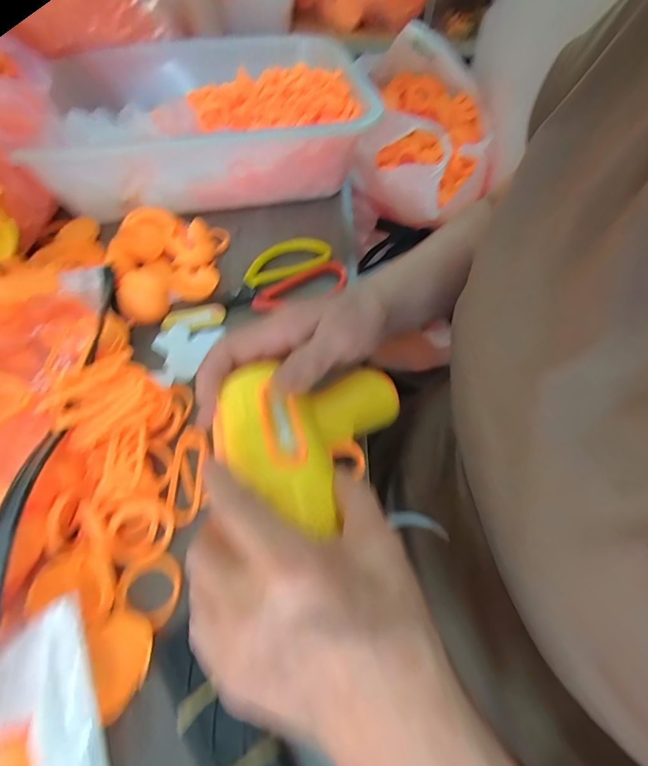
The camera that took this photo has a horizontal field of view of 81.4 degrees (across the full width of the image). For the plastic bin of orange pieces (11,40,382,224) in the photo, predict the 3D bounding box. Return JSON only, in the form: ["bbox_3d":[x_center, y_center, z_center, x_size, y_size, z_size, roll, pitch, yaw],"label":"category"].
[{"bbox_3d":[-0.125,-0.261,0.422,0.337,0.089,0.156,-18,58,-12],"label":"plastic bin of orange pieces"}]

